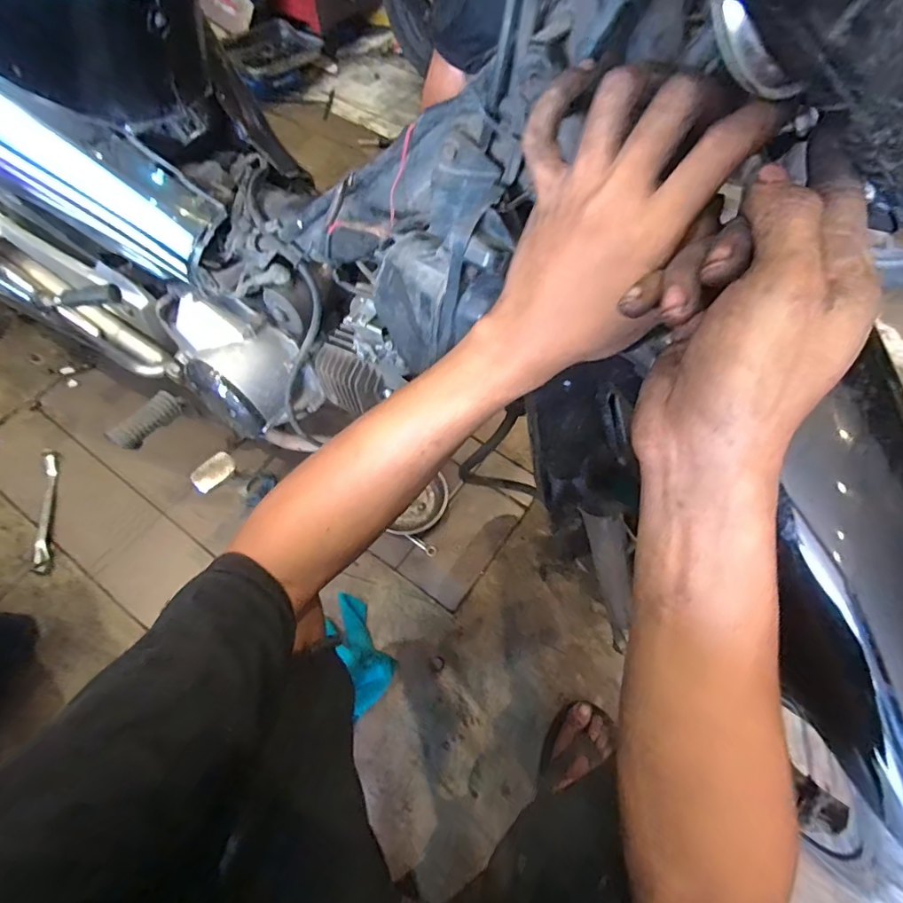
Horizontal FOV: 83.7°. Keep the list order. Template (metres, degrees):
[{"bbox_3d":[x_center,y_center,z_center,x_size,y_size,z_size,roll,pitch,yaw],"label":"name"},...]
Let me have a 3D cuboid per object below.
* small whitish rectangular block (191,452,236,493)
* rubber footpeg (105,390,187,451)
[{"bbox_3d":[-0.294,0.025,0.621,0.031,0.014,0.054,27,63,13],"label":"small whitish rectangular block"},{"bbox_3d":[-0.379,-0.041,0.632,0.031,0.034,0.093,27,63,13],"label":"rubber footpeg"}]

